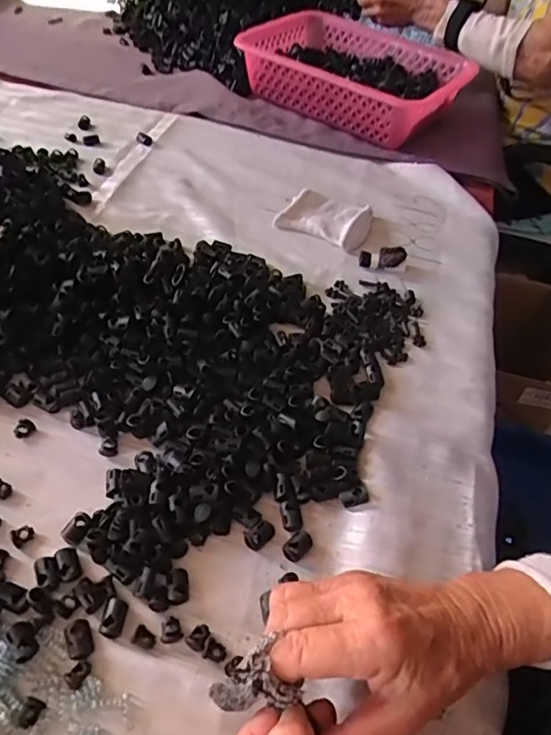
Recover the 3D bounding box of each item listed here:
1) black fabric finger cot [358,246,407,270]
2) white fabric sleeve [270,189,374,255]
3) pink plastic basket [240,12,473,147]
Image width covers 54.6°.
[{"bbox_3d":[0.106,-0.108,0.530,0.045,0.017,0.016,-4,48,19],"label":"black fabric finger cot"},{"bbox_3d":[0.053,-0.162,0.566,0.096,0.017,0.066,18,51,9],"label":"white fabric sleeve"},{"bbox_3d":[0.102,-0.353,0.653,0.271,0.080,0.123,37,56,22],"label":"pink plastic basket"}]

